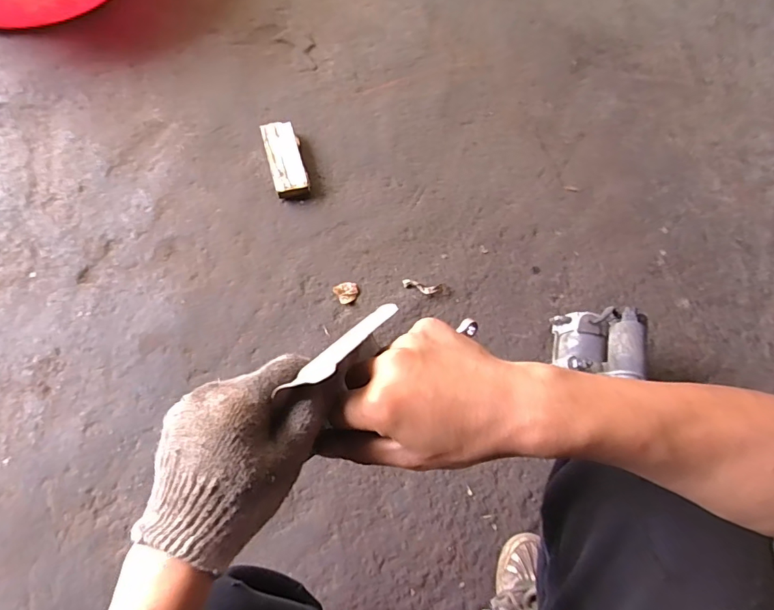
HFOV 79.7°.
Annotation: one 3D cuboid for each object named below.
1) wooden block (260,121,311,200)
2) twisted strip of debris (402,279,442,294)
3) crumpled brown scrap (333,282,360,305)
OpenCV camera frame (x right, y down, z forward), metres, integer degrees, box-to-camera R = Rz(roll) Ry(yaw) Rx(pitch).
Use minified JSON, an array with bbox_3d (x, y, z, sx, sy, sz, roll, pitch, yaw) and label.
[{"bbox_3d":[-0.192,-0.276,0.883,0.064,0.033,0.154,-14,70,-7],"label":"wooden block"},{"bbox_3d":[0.061,-0.032,0.812,0.068,0.008,0.020,11,71,5],"label":"twisted strip of debris"},{"bbox_3d":[-0.072,-0.022,0.816,0.041,0.009,0.037,-12,70,-7],"label":"crumpled brown scrap"}]

